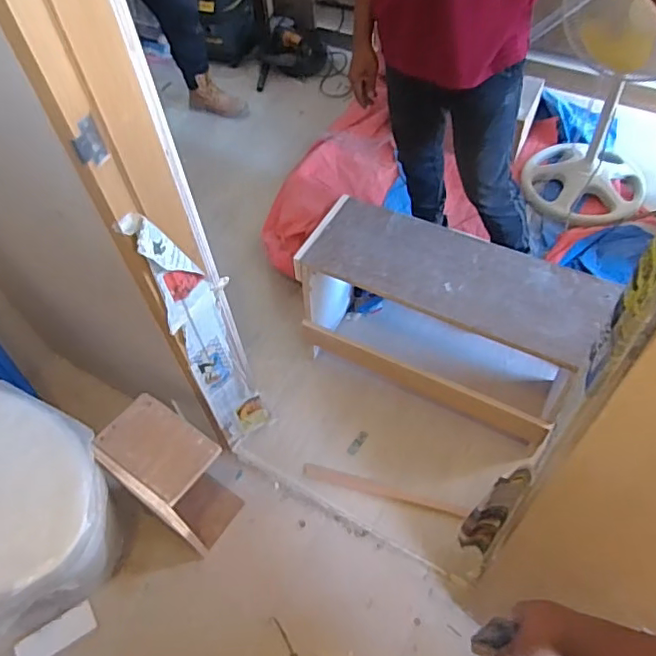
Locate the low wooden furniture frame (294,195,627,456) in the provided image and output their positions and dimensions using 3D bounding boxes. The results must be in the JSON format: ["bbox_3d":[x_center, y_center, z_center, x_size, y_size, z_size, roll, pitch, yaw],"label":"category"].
[{"bbox_3d":[0.265,-0.017,1.469,0.670,0.453,0.291,23,59,20],"label":"low wooden furniture frame"}]

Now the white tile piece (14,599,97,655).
[{"bbox_3d":[-0.633,0.719,1.311,0.177,0.014,0.067,-30,83,-18],"label":"white tile piece"}]

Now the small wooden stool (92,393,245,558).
[{"bbox_3d":[-0.356,0.354,1.328,0.226,0.387,0.173,29,61,23],"label":"small wooden stool"}]

